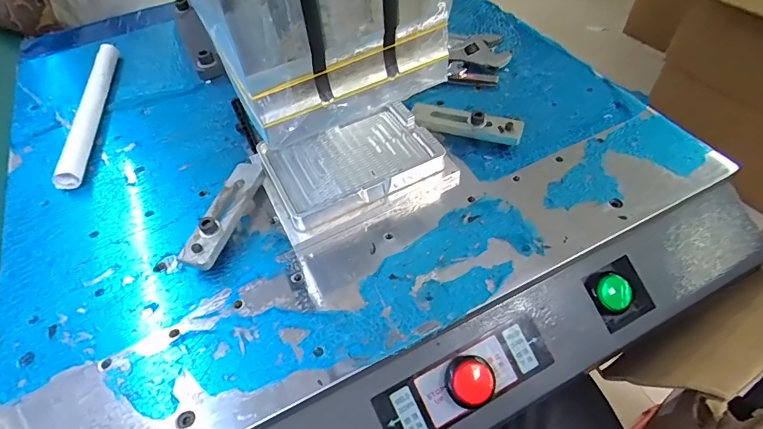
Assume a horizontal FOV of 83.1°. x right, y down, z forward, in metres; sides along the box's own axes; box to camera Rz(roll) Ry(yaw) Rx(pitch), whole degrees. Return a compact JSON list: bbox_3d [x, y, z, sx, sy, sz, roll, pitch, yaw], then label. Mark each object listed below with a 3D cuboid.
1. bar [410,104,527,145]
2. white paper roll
[{"bbox_3d":[0.098,-0.109,0.511,0.131,0.030,0.032,18,56,17],"label":"bar"},{"bbox_3d":[-0.396,-0.144,0.589,0.027,0.026,0.288,-12,52,-5],"label":"white paper roll"}]

